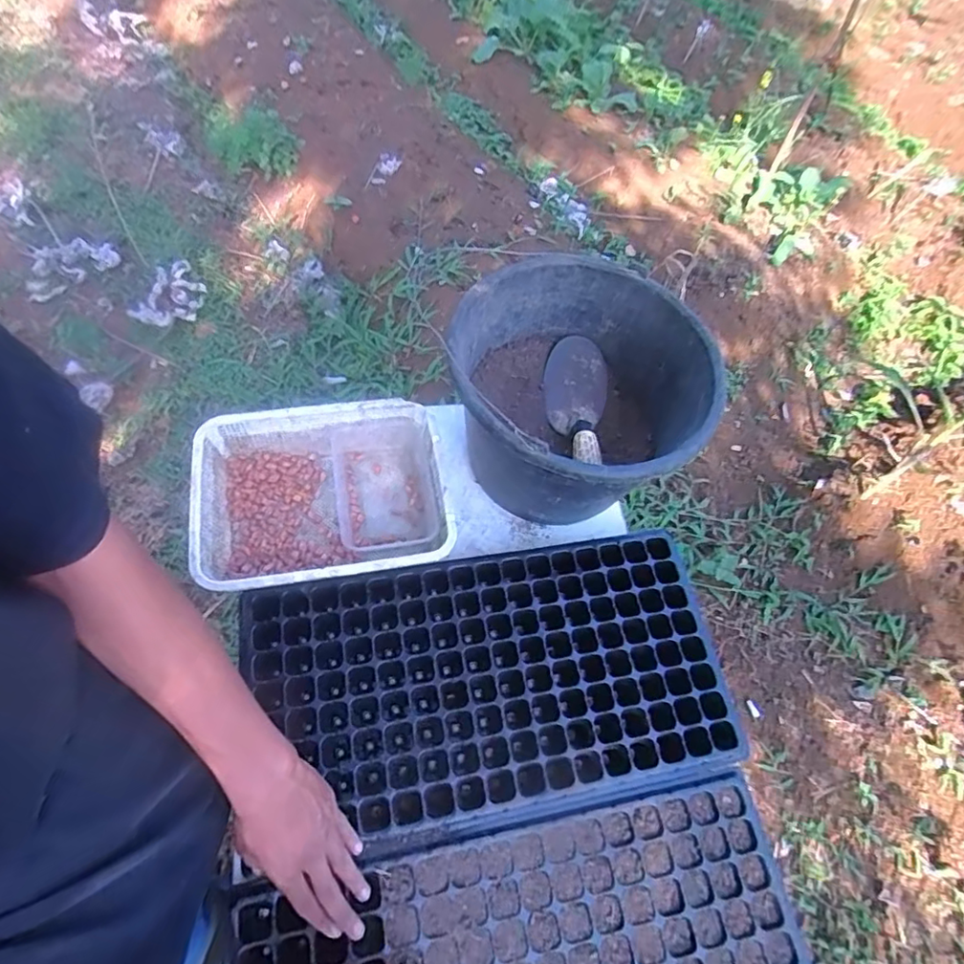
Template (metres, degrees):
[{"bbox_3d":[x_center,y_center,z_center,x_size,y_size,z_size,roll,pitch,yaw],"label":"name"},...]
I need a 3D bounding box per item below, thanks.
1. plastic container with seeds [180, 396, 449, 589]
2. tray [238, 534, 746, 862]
[{"bbox_3d":[-0.185,0.019,0.684,0.275,0.089,0.217,-5,62,-13],"label":"plastic container with seeds"},{"bbox_3d":[0.009,0.217,0.631,0.497,0.058,0.260,-8,61,-8],"label":"tray"}]

